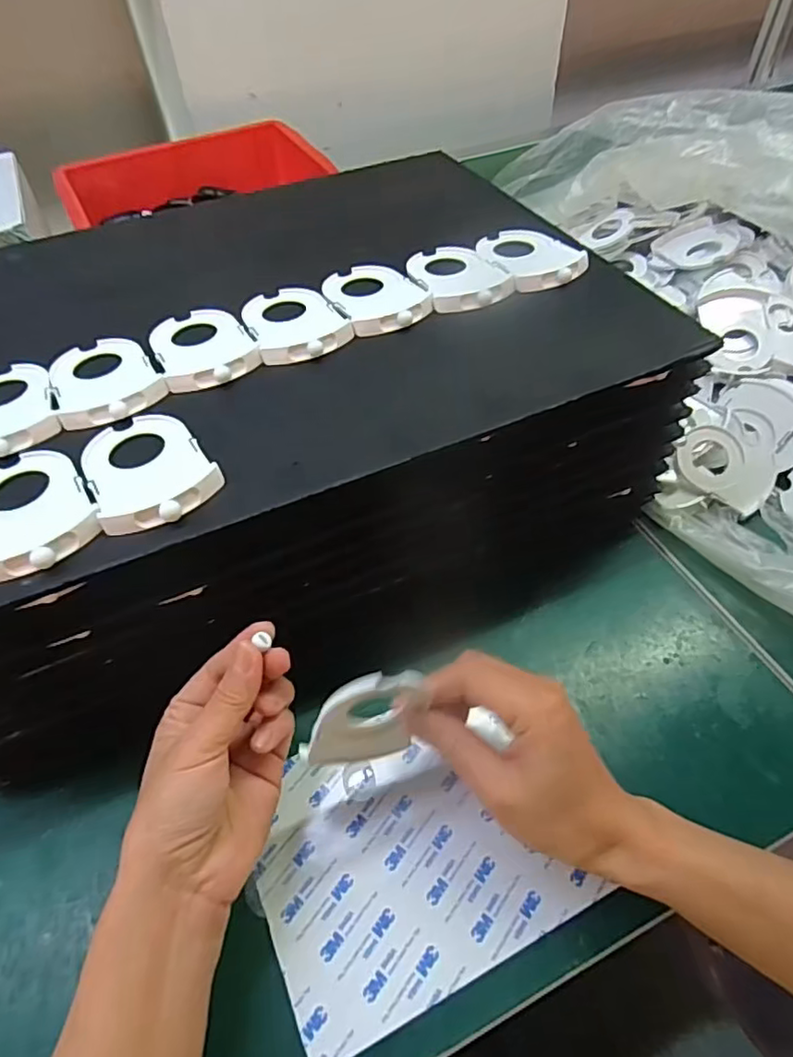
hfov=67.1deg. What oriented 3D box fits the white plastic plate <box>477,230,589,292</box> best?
[{"bbox_3d":[0.095,-0.195,0.424,0.059,0.014,0.081,-18,56,-15],"label":"white plastic plate"}]

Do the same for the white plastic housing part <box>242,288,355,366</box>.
[{"bbox_3d":[-0.066,-0.135,0.384,0.057,0.012,0.081,-20,56,-16],"label":"white plastic housing part"}]

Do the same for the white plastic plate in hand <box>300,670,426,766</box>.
[{"bbox_3d":[-0.018,0.093,0.287,0.058,0.057,0.020,-8,54,-8],"label":"white plastic plate in hand"}]

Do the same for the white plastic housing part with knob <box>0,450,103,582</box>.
[{"bbox_3d":[-0.180,-0.012,0.290,0.056,0.012,0.084,-26,58,-20],"label":"white plastic housing part with knob"}]

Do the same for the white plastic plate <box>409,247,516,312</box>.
[{"bbox_3d":[0.040,-0.176,0.411,0.055,0.012,0.080,-19,56,-16],"label":"white plastic plate"}]

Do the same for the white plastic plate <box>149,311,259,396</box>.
[{"bbox_3d":[-0.122,-0.115,0.372,0.056,0.011,0.081,-22,57,-18],"label":"white plastic plate"}]

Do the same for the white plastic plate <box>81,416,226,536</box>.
[{"bbox_3d":[-0.127,-0.033,0.304,0.058,0.012,0.081,-23,57,-18],"label":"white plastic plate"}]

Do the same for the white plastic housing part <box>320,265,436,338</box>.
[{"bbox_3d":[-0.015,-0.157,0.400,0.055,0.012,0.081,-21,57,-17],"label":"white plastic housing part"}]

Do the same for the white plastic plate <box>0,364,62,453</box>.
[{"bbox_3d":[-0.226,-0.069,0.340,0.057,0.011,0.079,-22,57,-18],"label":"white plastic plate"}]

